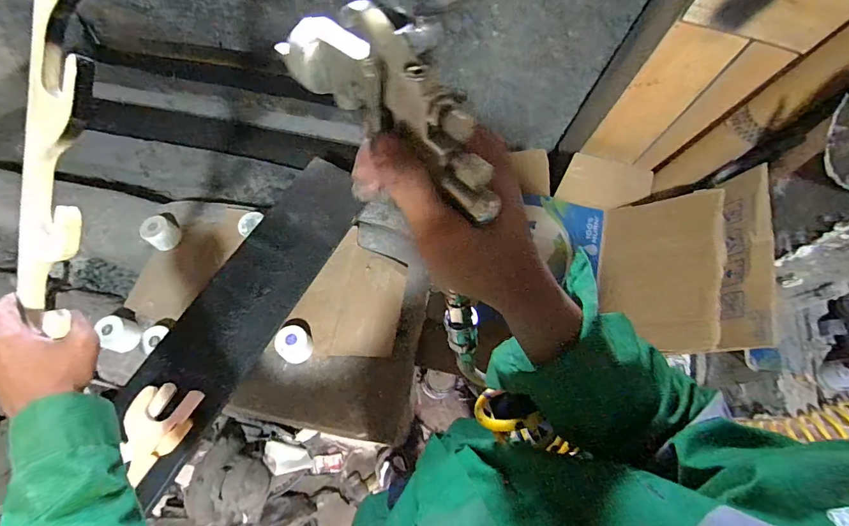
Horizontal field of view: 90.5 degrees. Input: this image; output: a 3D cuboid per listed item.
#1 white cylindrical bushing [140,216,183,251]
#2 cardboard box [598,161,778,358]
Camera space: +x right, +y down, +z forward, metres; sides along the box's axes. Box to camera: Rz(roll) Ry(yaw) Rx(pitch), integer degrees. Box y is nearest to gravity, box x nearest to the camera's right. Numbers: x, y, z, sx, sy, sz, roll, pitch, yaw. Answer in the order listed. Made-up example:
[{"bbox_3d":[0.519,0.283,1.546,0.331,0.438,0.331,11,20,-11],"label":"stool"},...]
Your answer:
[{"bbox_3d":[-0.599,-0.067,0.960,0.066,0.058,0.069,34,70,11],"label":"white cylindrical bushing"},{"bbox_3d":[0.529,0.011,0.888,0.055,0.345,0.347,19,70,-22],"label":"cardboard box"}]

